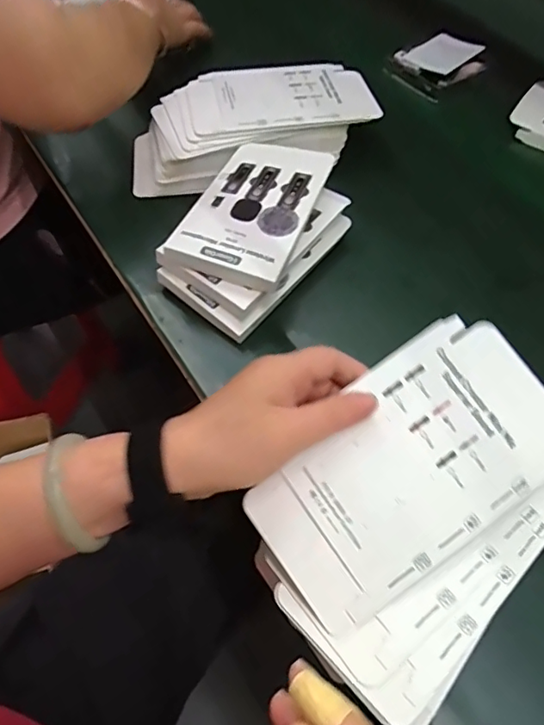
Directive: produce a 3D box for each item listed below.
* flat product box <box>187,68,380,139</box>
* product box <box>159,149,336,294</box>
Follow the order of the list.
[{"bbox_3d":[0.010,-0.289,0.576,0.198,0.008,0.115,-9,59,-7],"label":"flat product box"},{"bbox_3d":[-0.012,-0.143,0.484,0.101,0.019,0.164,22,60,12],"label":"product box"}]

